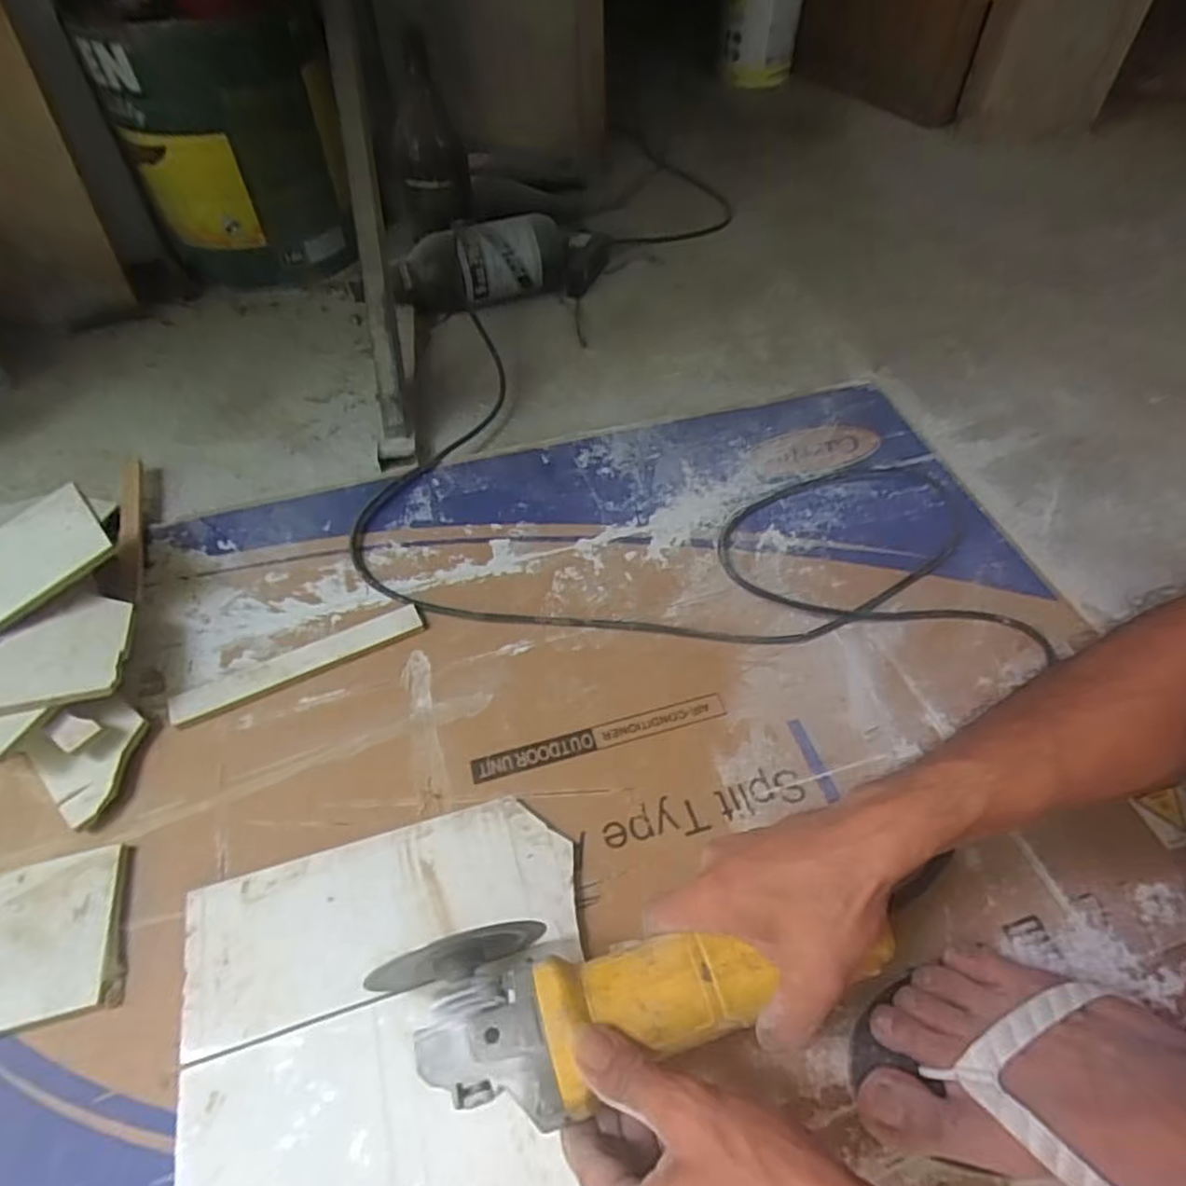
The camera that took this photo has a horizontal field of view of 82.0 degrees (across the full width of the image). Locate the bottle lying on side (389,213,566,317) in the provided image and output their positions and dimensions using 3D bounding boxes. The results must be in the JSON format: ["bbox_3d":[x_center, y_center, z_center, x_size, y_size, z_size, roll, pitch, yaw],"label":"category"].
[{"bbox_3d":[-0.141,-0.430,0.887,0.228,0.094,0.083,-15,55,-11],"label":"bottle lying on side"}]

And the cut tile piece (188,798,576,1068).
[{"bbox_3d":[-0.134,0.207,0.444,0.240,0.012,0.105,-11,54,-8],"label":"cut tile piece"}]

